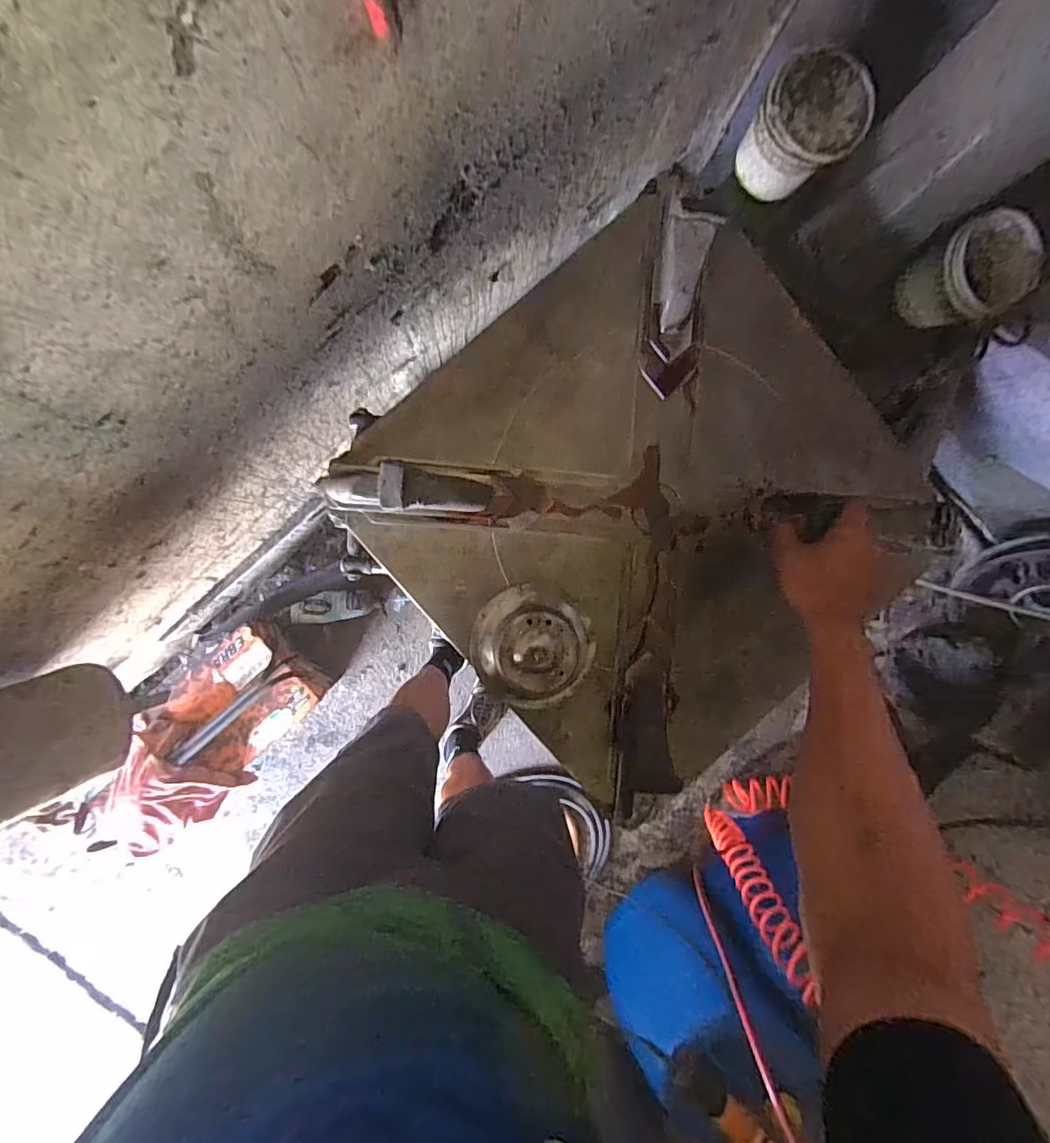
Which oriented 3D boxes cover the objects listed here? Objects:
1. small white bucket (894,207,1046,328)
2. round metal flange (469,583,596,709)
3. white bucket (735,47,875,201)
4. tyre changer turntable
[{"bbox_3d":[0.622,-0.417,0.754,0.128,0.097,0.122,0,94,-5],"label":"small white bucket"},{"bbox_3d":[0.011,0.090,0.604,0.140,0.050,0.132,0,94,-5],"label":"round metal flange"},{"bbox_3d":[0.369,-0.590,0.719,0.130,0.111,0.127,0,94,-5],"label":"white bucket"},{"bbox_3d":[0.157,-0.073,0.607,0.562,0.079,0.530,-43,96,-1],"label":"tyre changer turntable"}]

